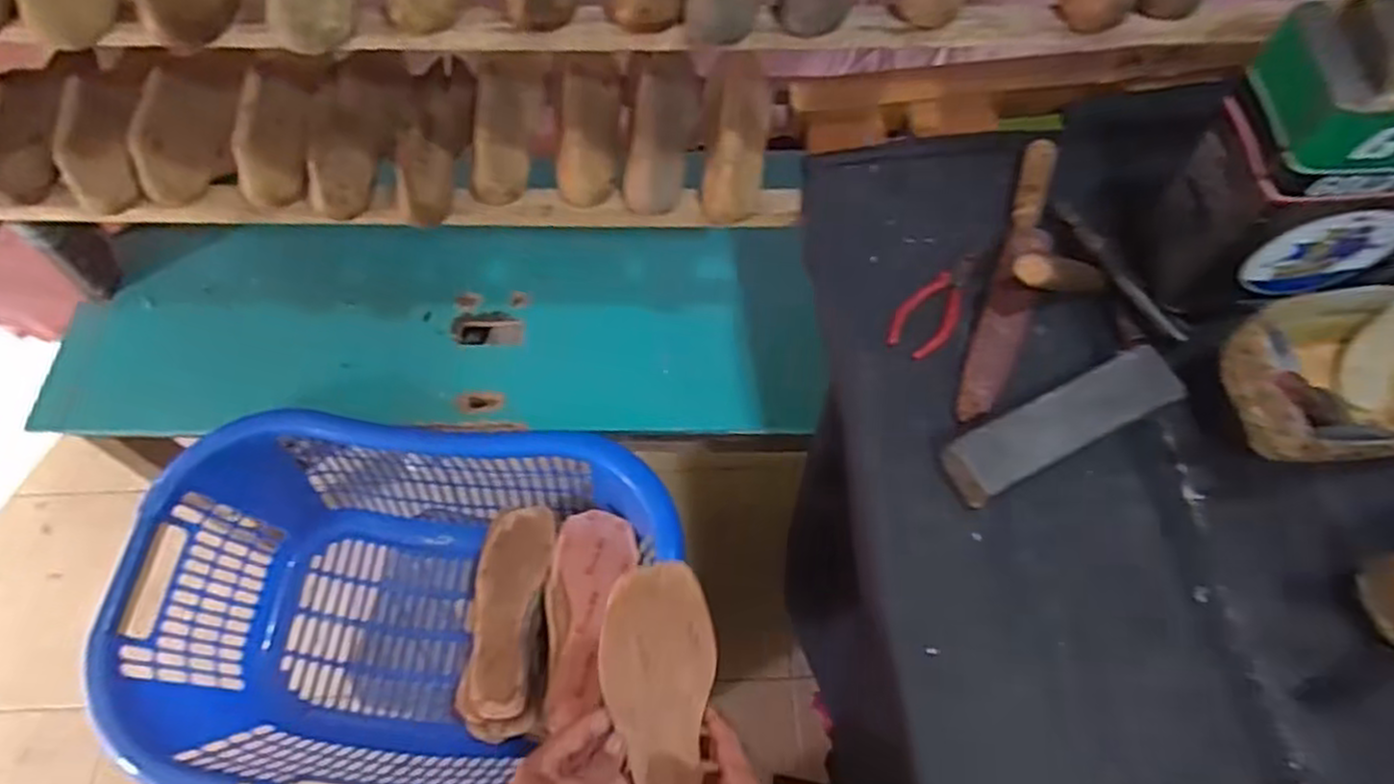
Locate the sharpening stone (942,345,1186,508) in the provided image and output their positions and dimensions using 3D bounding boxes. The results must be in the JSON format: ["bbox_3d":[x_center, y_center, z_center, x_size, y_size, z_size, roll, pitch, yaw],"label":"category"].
[{"bbox_3d":[0.287,0.025,0.603,0.192,0.039,0.054,-24,66,-12],"label":"sharpening stone"}]

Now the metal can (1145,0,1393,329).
[{"bbox_3d":[0.474,-0.163,0.569,0.173,0.250,0.104,3,64,1],"label":"metal can"}]

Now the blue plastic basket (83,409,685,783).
[{"bbox_3d":[-0.331,0.273,0.929,0.584,0.255,0.414,2,64,0],"label":"blue plastic basket"}]

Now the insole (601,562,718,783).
[{"bbox_3d":[-0.024,0.245,0.550,0.082,0.023,0.233,-4,66,-3],"label":"insole"}]

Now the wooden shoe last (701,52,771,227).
[{"bbox_3d":[0.046,-0.289,0.772,0.073,0.072,0.235,5,64,2],"label":"wooden shoe last"}]

